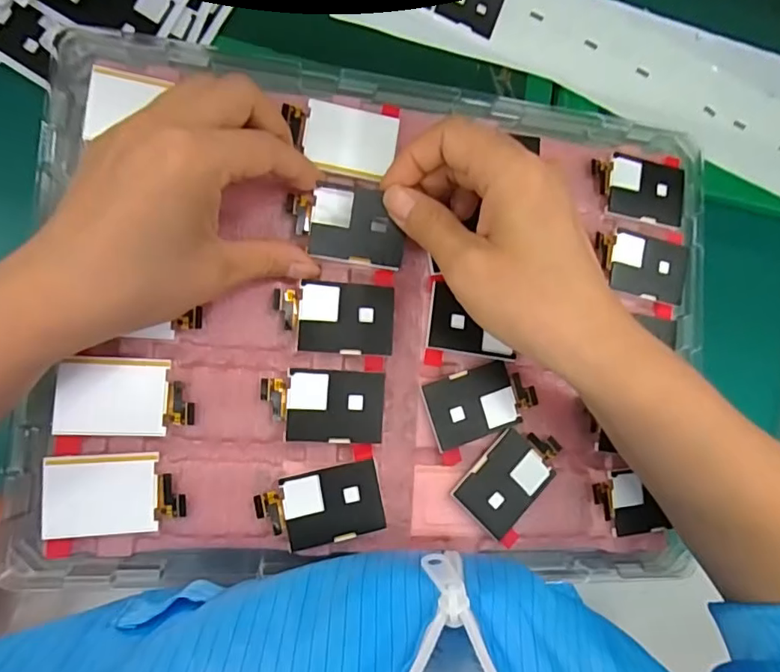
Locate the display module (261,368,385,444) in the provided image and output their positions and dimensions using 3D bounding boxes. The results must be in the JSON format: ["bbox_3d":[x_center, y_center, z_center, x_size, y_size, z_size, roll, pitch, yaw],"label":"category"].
[{"bbox_3d":[-0.032,0.034,0.251,0.057,0.008,0.034,4,85,-12],"label":"display module"}]

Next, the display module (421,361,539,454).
[{"bbox_3d":[0.047,0.034,0.264,0.057,0.006,0.034,-17,89,-13],"label":"display module"}]

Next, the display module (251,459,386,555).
[{"bbox_3d":[-0.032,0.081,0.246,0.057,0.004,0.034,-10,86,-9],"label":"display module"}]

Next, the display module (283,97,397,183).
[{"bbox_3d":[-0.024,-0.100,0.262,0.054,0.006,0.035,6,85,-12],"label":"display module"}]

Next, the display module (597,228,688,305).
[{"bbox_3d":[0.141,-0.040,0.290,0.055,0.006,0.035,11,83,-11],"label":"display module"}]

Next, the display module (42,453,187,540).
[{"bbox_3d":[-0.122,0.071,0.231,0.057,0.004,0.034,-1,84,-10],"label":"display module"}]

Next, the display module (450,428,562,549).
[{"bbox_3d":[0.065,0.074,0.266,0.041,0.007,0.056,45,78,-6],"label":"display module"}]

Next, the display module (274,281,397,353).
[{"bbox_3d":[-0.027,-0.009,0.254,0.057,0.006,0.034,3,85,-12],"label":"display module"}]

